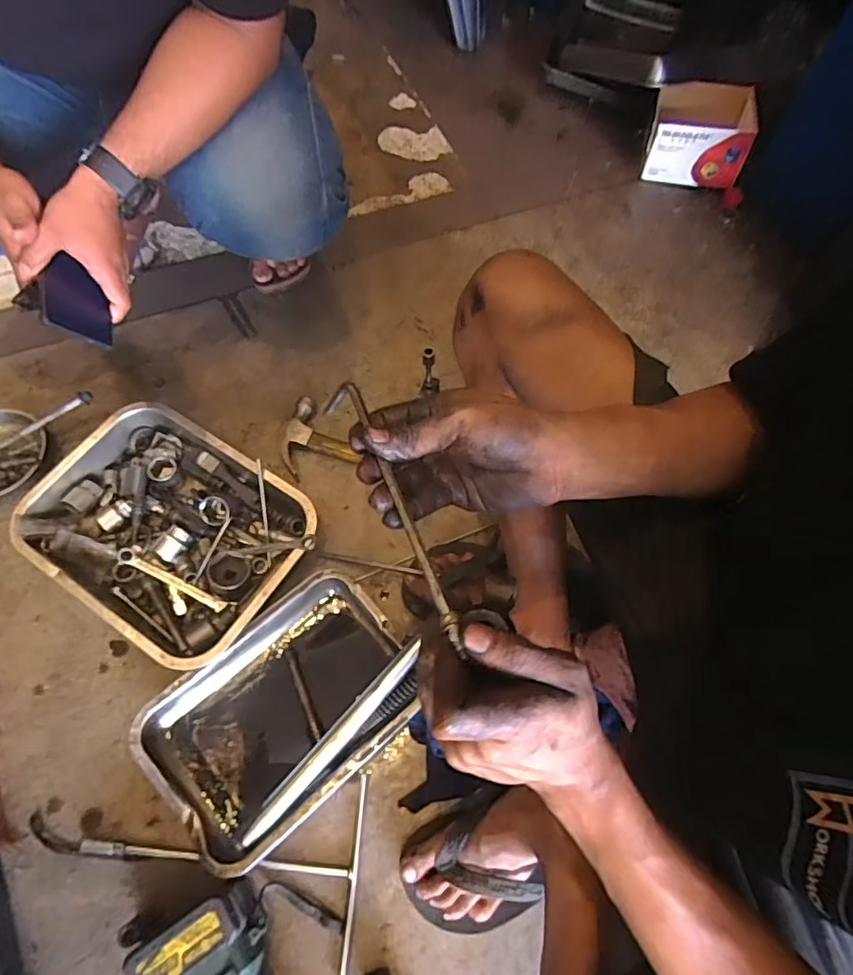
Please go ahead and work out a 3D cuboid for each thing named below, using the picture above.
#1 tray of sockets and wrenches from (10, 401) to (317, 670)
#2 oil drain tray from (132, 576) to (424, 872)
[{"bbox_3d":[-0.343,0.059,0.755,0.348,0.073,0.260,31,68,15],"label":"tray of sockets and wrenches"},{"bbox_3d":[-0.163,0.262,0.672,0.321,0.055,0.210,-40,69,-17],"label":"oil drain tray"}]

